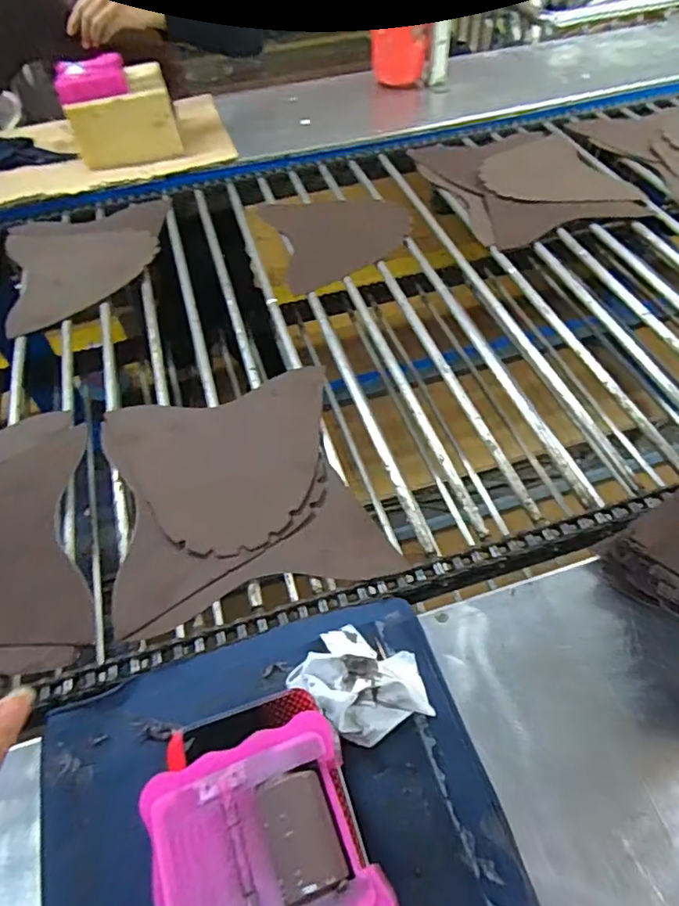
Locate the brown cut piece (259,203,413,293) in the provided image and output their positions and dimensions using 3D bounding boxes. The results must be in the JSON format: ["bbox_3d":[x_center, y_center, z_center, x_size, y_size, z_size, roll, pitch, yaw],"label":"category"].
[{"bbox_3d":[0.006,-0.346,0.894,0.215,0.006,0.241,-13,54,-6],"label":"brown cut piece"}]

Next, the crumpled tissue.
[{"bbox_3d":[0.020,0.174,0.431,0.096,0.047,0.077,24,57,19],"label":"crumpled tissue"}]

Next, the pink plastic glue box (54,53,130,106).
[{"bbox_3d":[-0.421,-0.631,0.956,0.116,0.049,0.048,-2,53,1],"label":"pink plastic glue box"}]

